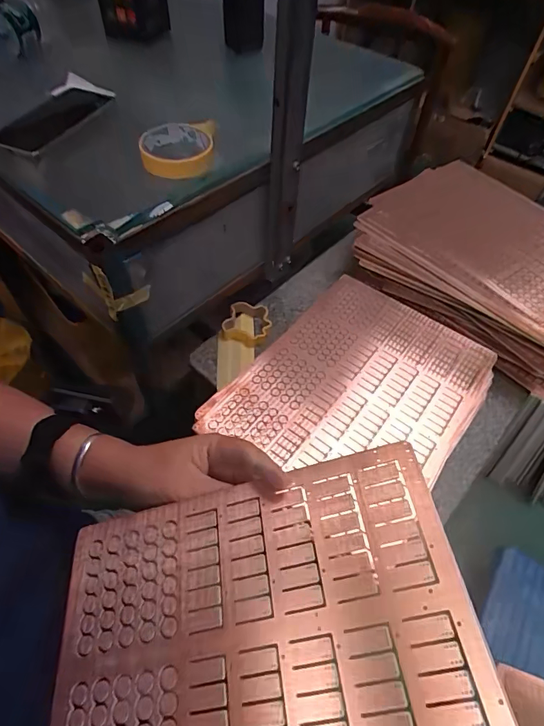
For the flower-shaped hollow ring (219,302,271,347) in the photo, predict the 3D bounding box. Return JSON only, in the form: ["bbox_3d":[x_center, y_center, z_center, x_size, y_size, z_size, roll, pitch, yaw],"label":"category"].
[{"bbox_3d":[-0.039,-0.063,0.656,0.072,0.030,0.071,1,55,-2],"label":"flower-shaped hollow ring"}]

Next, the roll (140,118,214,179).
[{"bbox_3d":[-0.112,-0.257,0.495,0.085,0.030,0.097,-1,55,-4],"label":"roll"}]

